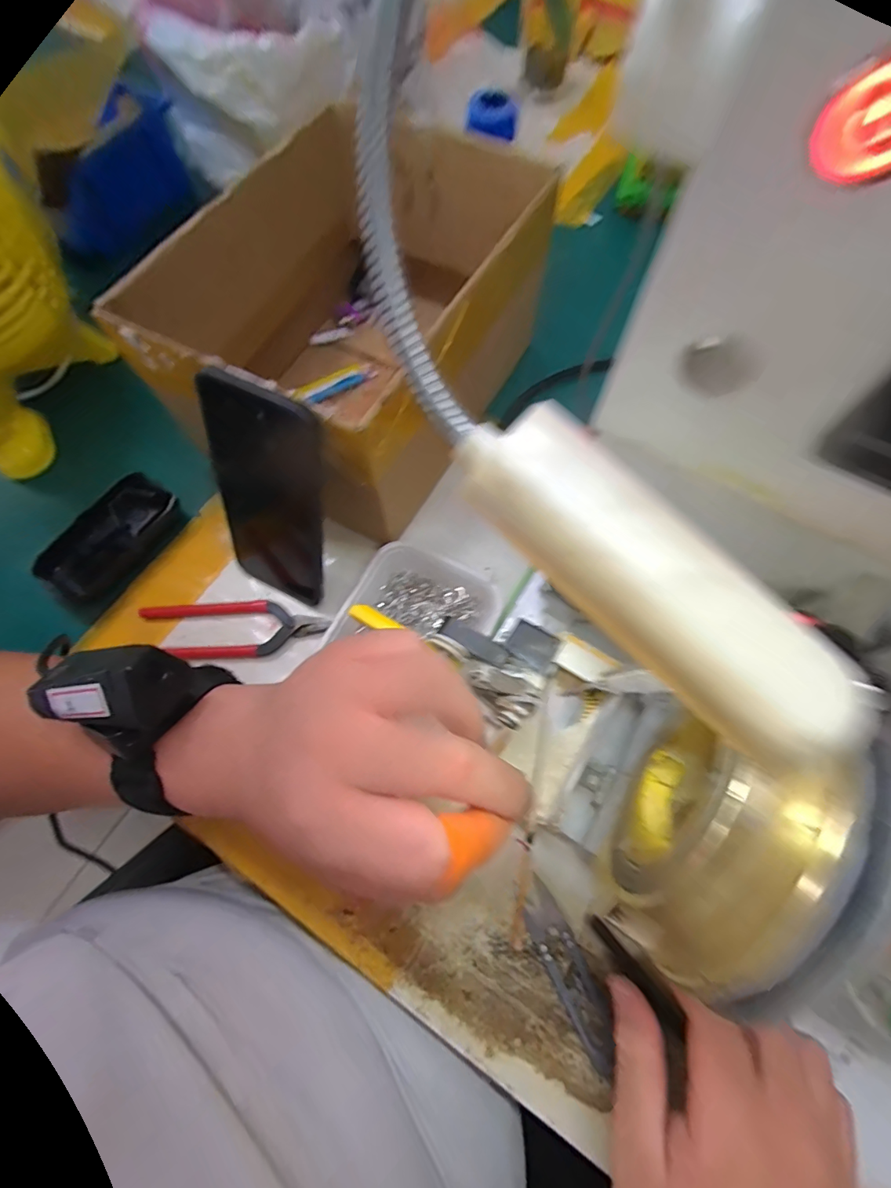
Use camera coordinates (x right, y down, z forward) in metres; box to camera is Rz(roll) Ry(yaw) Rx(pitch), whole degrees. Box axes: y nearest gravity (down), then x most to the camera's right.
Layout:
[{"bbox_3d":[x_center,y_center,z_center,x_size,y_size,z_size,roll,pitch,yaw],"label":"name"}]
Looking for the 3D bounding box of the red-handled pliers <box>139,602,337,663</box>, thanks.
[{"bbox_3d":[-0.160,0.027,0.359,0.139,0.008,0.045,-3,70,0],"label":"red-handled pliers"}]

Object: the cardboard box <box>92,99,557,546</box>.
[{"bbox_3d":[-0.068,-0.211,0.380,0.213,0.155,0.285,32,73,12],"label":"cardboard box"}]

